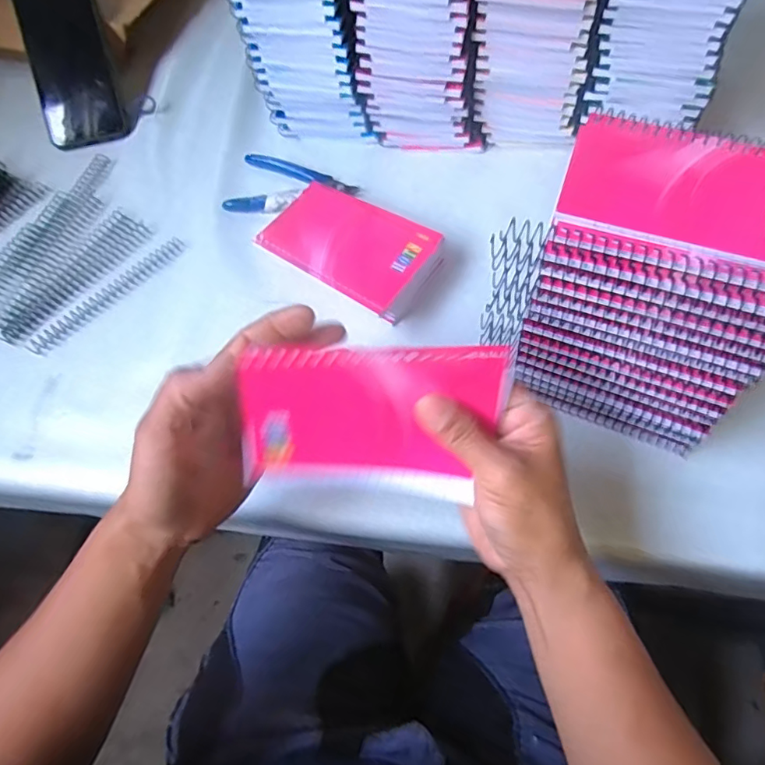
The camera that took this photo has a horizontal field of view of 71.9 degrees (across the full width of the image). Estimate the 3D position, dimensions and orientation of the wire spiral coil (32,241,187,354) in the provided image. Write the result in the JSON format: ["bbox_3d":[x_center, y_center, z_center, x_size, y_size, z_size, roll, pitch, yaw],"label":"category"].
[{"bbox_3d":[-0.240,-0.079,0.463,0.019,0.009,0.153,40,74,20],"label":"wire spiral coil"}]

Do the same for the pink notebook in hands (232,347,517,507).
[{"bbox_3d":[-0.004,0.022,0.272,0.130,0.087,0.016,1,35,-7],"label":"pink notebook in hands"}]

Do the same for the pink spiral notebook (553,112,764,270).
[{"bbox_3d":[0.167,-0.095,0.265,0.143,0.010,0.080,17,67,12],"label":"pink spiral notebook"}]

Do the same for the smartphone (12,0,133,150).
[{"bbox_3d":[-0.320,-0.330,0.543,0.081,0.013,0.162,-13,101,-5],"label":"smartphone"}]

